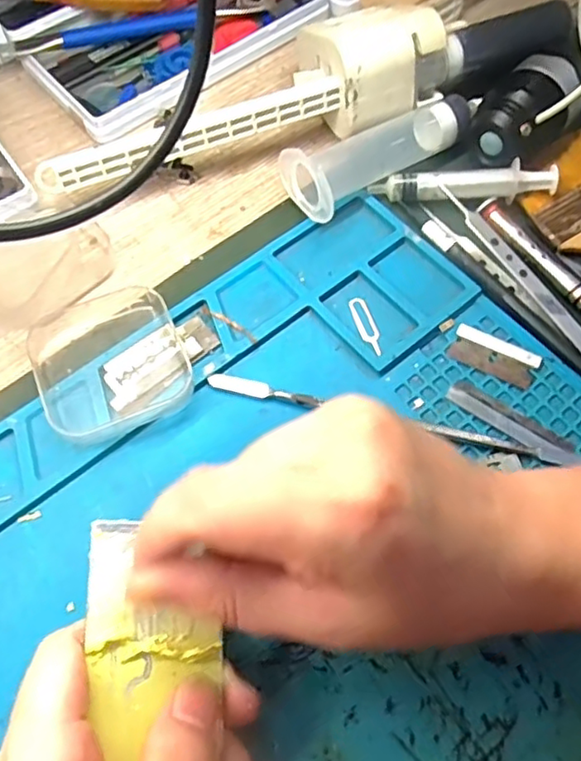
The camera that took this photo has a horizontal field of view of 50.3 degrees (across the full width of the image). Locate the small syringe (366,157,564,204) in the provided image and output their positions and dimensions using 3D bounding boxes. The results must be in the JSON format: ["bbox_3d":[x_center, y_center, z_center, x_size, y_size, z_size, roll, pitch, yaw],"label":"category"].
[{"bbox_3d":[0.090,-0.103,0.318,0.091,0.018,0.014,1,64,0],"label":"small syringe"}]

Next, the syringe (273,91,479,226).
[{"bbox_3d":[0.047,-0.125,0.323,0.111,0.030,0.042,-34,69,-16],"label":"syringe"}]

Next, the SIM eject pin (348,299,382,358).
[{"bbox_3d":[0.037,-0.026,0.294,0.009,0.004,0.034,-20,65,-4],"label":"SIM eject pin"}]

